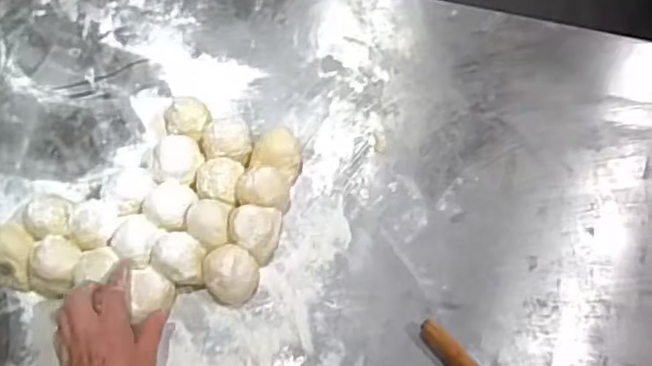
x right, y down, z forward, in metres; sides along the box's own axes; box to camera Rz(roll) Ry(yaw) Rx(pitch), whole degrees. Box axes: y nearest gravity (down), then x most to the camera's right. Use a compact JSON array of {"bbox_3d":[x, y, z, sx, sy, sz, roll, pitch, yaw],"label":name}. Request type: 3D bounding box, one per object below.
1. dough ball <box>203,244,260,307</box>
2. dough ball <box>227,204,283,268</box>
[{"bbox_3d":[-0.099,0.096,0.665,0.054,0.061,0.052,1,67,-2],"label":"dough ball"},{"bbox_3d":[-0.078,0.053,0.684,0.049,0.059,0.062,12,67,3],"label":"dough ball"}]

